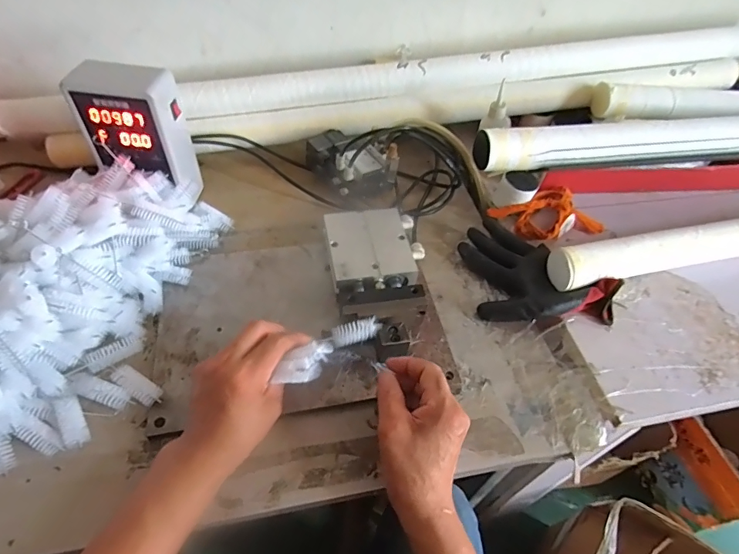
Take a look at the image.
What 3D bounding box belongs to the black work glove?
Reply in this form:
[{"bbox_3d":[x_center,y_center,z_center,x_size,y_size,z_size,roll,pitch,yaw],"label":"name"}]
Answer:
[{"bbox_3d":[0.196,0.006,0.545,0.193,0.047,0.129,25,53,15],"label":"black work glove"}]

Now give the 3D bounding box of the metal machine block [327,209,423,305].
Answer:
[{"bbox_3d":[0.008,-0.021,0.543,0.118,0.040,0.137,-6,52,-9],"label":"metal machine block"}]

